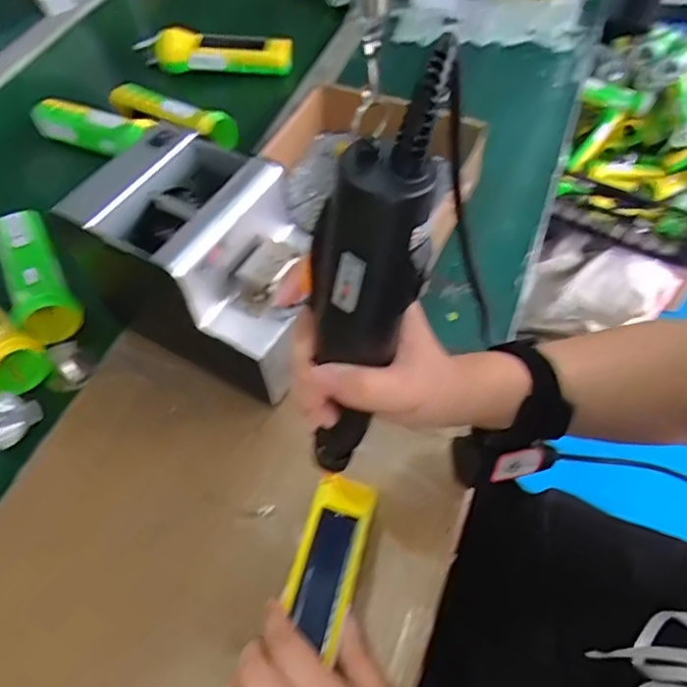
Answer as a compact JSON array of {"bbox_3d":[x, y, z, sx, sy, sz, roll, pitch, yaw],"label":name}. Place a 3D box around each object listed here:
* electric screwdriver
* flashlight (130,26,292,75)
[{"bbox_3d":[0.005,-0.008,0.277,0.034,0.254,0.037,-20,57,-24],"label":"electric screwdriver"},{"bbox_3d":[-0.167,-0.370,0.736,0.194,0.066,0.052,10,59,11],"label":"flashlight"}]

